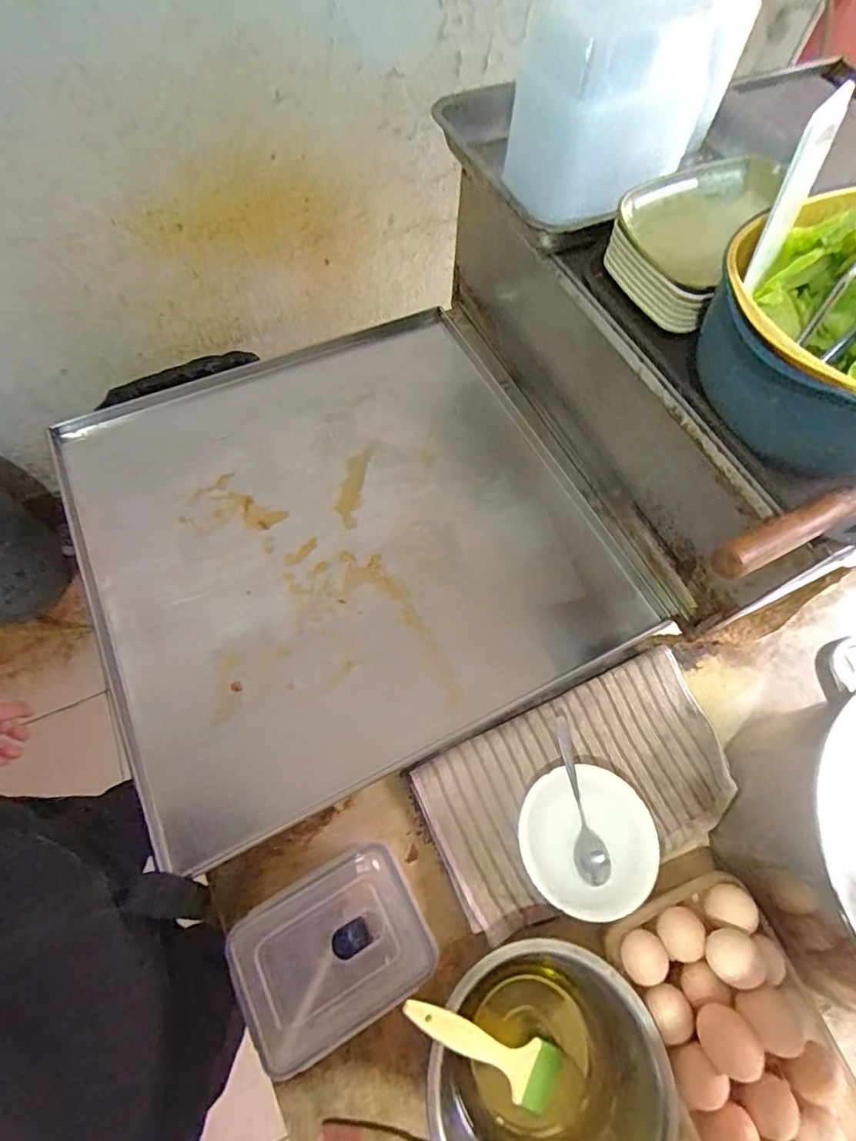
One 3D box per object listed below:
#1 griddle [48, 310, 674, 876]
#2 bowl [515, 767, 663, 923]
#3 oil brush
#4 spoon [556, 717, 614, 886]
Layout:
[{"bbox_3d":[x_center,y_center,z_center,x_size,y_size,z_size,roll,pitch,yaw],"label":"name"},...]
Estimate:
[{"bbox_3d":[-0.105,-0.053,0.681,0.611,0.047,0.597,-24,68,-12],"label":"griddle"},{"bbox_3d":[0.163,0.278,0.537,0.129,0.042,0.133,1,65,-1],"label":"bowl"},{"bbox_3d":[0.051,0.412,0.443,0.191,0.017,0.047,41,67,-17],"label":"oil brush"},{"bbox_3d":[0.162,0.239,0.543,0.033,0.024,0.158,-4,65,-3],"label":"spoon"}]

